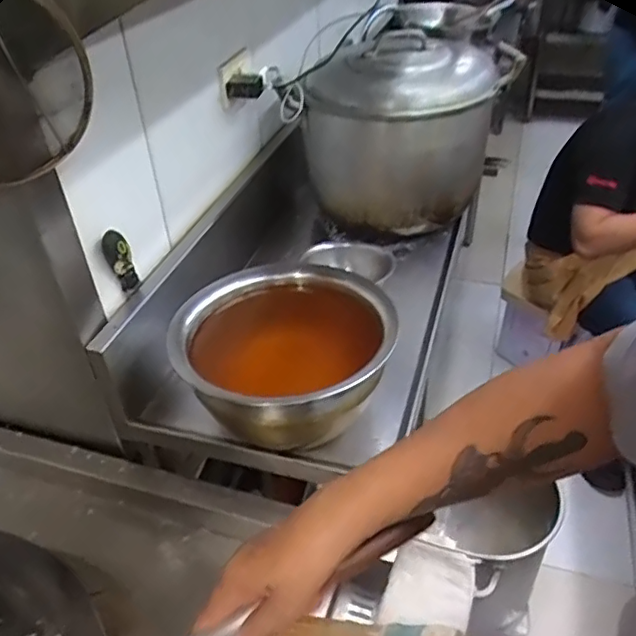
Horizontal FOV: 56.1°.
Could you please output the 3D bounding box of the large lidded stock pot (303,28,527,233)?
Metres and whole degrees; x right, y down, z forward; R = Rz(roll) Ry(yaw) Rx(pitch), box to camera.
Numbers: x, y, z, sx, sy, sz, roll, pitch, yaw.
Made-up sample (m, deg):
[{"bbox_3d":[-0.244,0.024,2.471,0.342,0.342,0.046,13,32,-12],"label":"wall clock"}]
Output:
[{"bbox_3d":[0.181,-0.386,1.197,0.304,0.303,0.347,19,44,25],"label":"large lidded stock pot"}]

